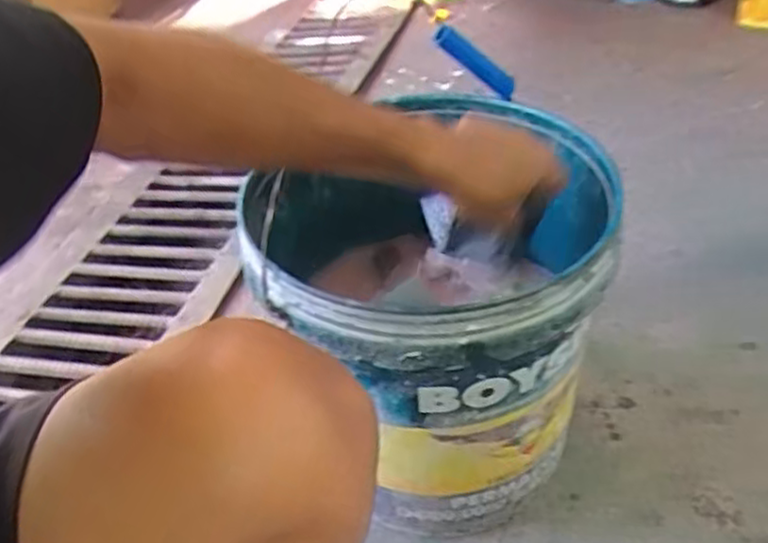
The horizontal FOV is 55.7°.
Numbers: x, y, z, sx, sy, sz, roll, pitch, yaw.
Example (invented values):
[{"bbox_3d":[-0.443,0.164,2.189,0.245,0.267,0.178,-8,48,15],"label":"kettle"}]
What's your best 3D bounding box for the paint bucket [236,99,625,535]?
[{"bbox_3d":[0.058,0.042,0.681,0.297,0.291,0.294,-4,38,3],"label":"paint bucket"}]

